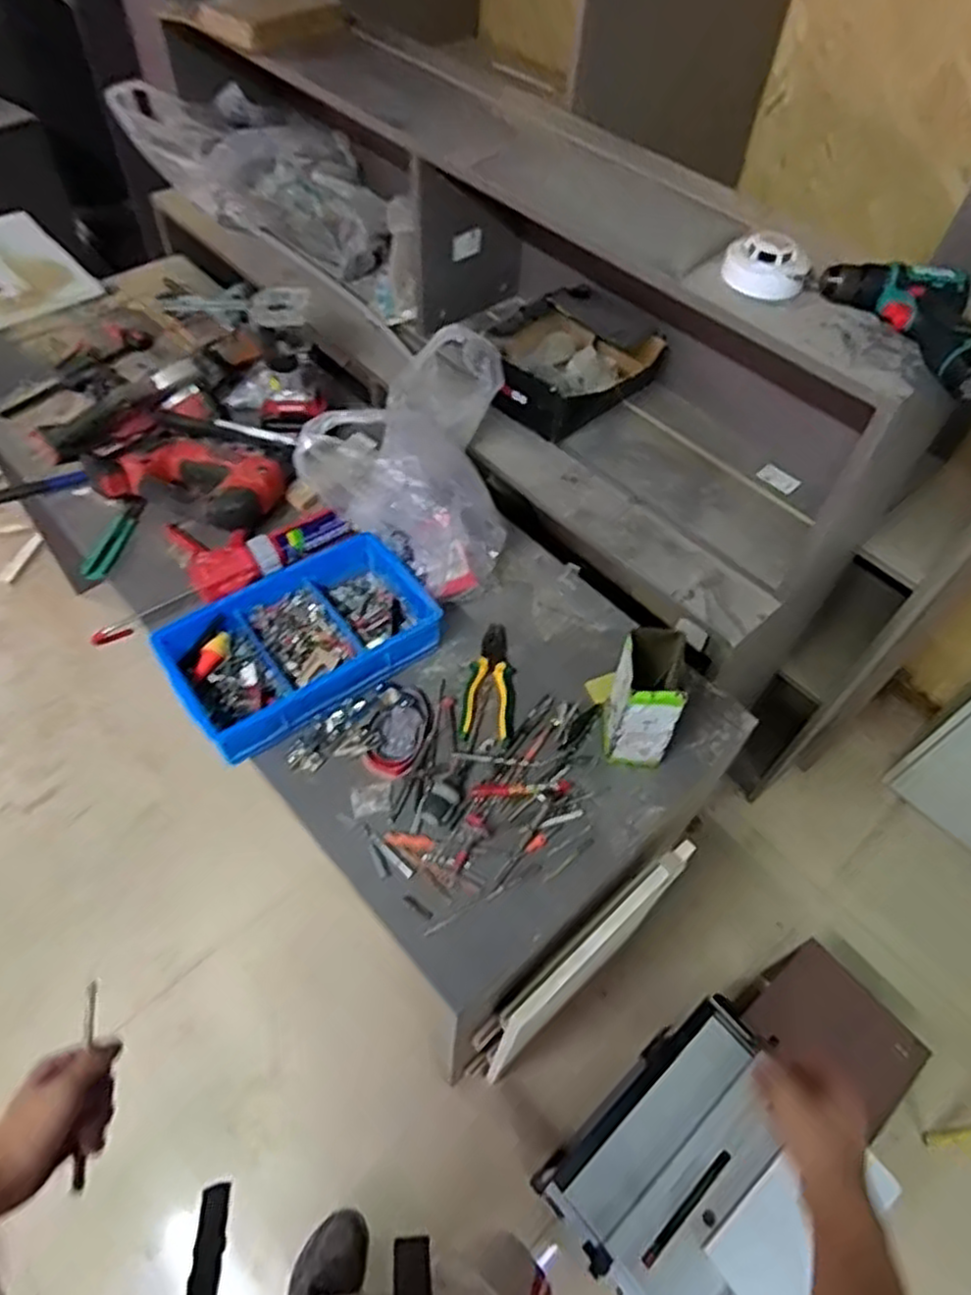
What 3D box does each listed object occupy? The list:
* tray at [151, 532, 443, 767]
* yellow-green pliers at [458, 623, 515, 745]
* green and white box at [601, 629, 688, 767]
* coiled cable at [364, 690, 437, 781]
[{"bbox_3d":[-0.258,-0.016,1.048,0.355,0.068,0.216,-32,63,-23],"label":"tray"},{"bbox_3d":[0.007,0.045,1.068,0.076,0.021,0.189,5,55,0],"label":"yellow-green pliers"},{"bbox_3d":[0.208,0.068,0.968,0.077,0.170,0.109,7,55,1],"label":"green and white box"},{"bbox_3d":[-0.113,0.114,1.004,0.071,0.017,0.135,22,57,12],"label":"coiled cable"}]

